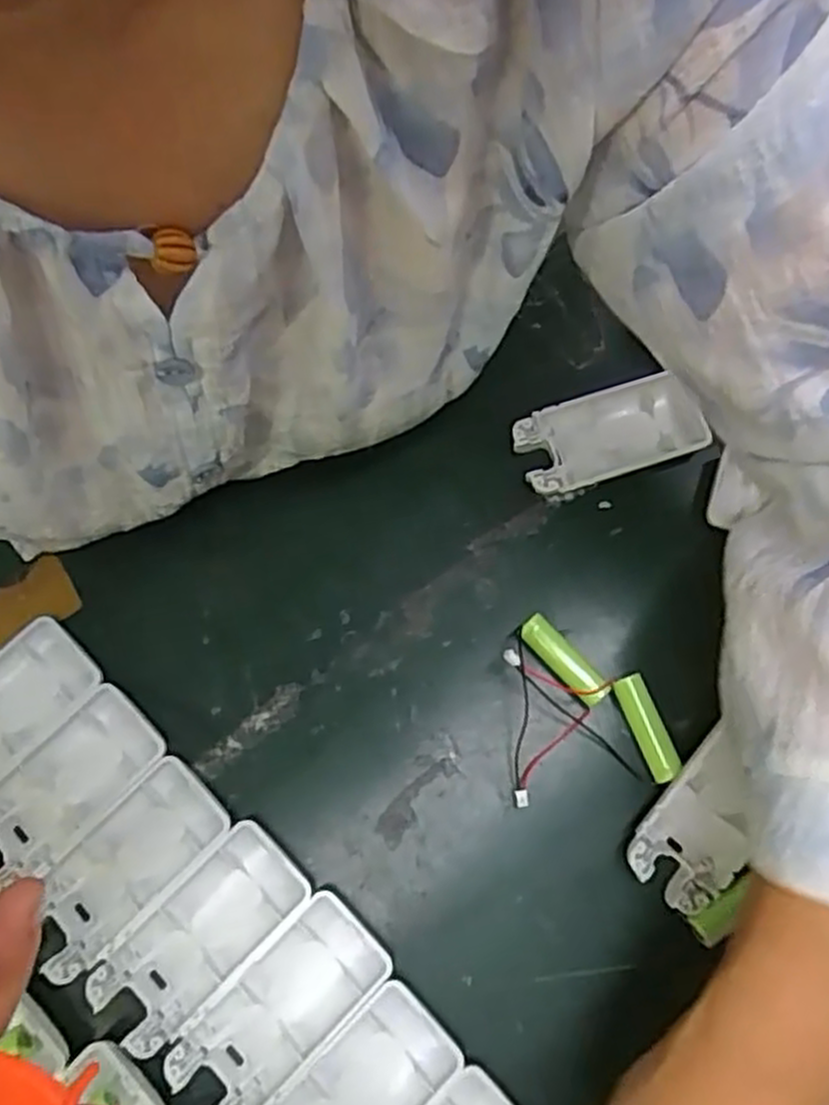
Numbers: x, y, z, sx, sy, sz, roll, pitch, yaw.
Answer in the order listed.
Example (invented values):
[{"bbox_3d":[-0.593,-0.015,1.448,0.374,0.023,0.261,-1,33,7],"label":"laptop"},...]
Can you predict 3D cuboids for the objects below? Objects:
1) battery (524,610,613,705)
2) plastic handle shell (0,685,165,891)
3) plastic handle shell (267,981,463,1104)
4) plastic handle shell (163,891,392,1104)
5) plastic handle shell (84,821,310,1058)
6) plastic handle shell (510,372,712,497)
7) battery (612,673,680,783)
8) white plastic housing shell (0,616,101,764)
[{"bbox_3d":[0.070,0.052,0.380,0.014,0.012,0.049,-42,78,-13],"label":"battery"},{"bbox_3d":[-0.161,0.105,0.364,0.089,0.009,0.045,-42,78,-13],"label":"plastic handle shell"},{"bbox_3d":[-0.027,0.224,0.326,0.091,0.011,0.044,-43,78,-13],"label":"plastic handle shell"},{"bbox_3d":[-0.057,0.191,0.336,0.093,0.010,0.045,-43,78,-13],"label":"plastic handle shell"},{"bbox_3d":[-0.092,0.164,0.344,0.093,0.011,0.043,-43,78,-13],"label":"plastic handle shell"},{"bbox_3d":[0.100,-0.062,0.421,0.096,0.015,0.046,-17,74,-7],"label":"plastic handle shell"},{"bbox_3d":[0.108,0.081,0.372,0.013,0.010,0.049,-19,74,-7],"label":"battery"},{"bbox_3d":[-0.195,0.076,0.375,0.043,0.011,0.093,43,76,11],"label":"white plastic housing shell"}]

